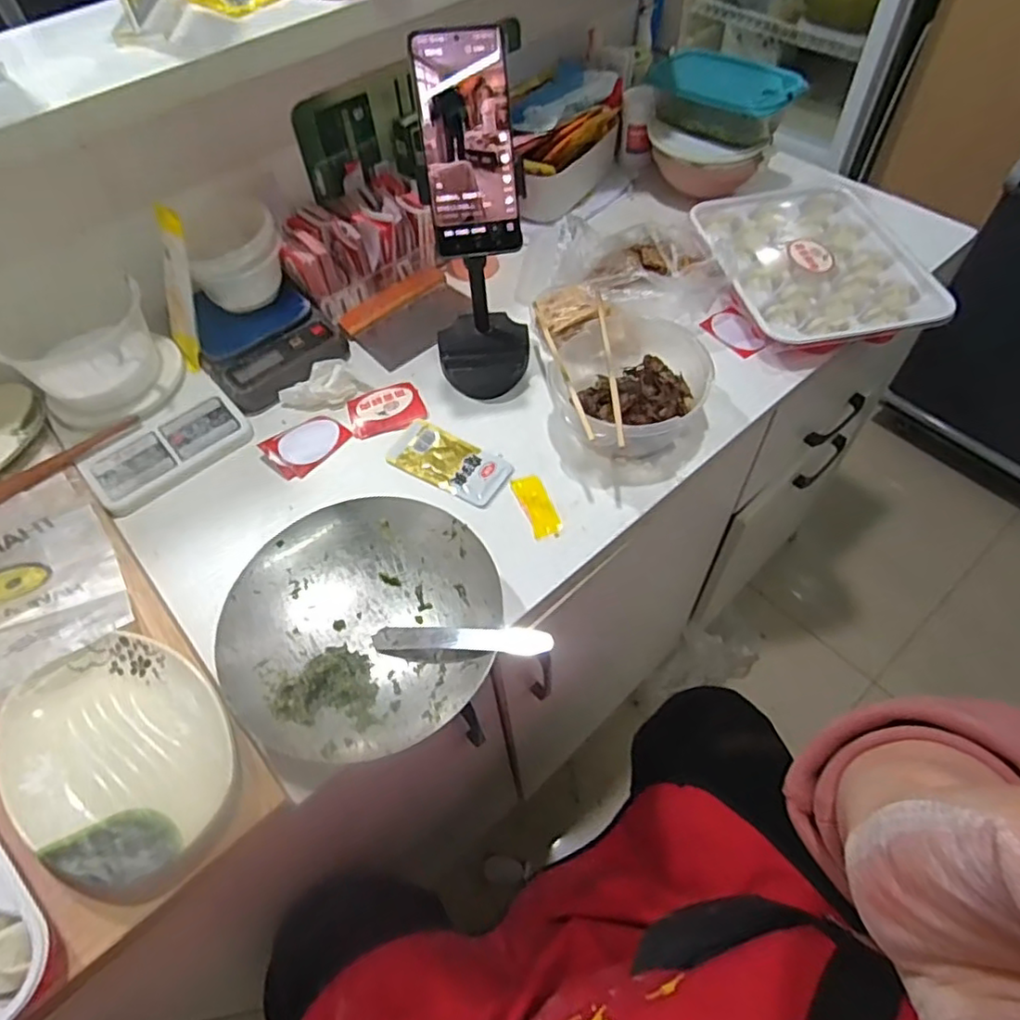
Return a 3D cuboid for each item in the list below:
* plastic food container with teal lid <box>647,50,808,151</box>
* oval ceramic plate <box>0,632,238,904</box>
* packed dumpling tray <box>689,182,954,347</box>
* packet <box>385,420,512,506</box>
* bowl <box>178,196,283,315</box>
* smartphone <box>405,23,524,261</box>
[{"bbox_3d":[0.276,-0.541,0.823,0.103,0.067,0.199,-39,62,-21],"label":"plastic food container with teal lid"},{"bbox_3d":[-0.281,0.174,0.459,0.199,0.020,0.137,32,63,23],"label":"oval ceramic plate"},{"bbox_3d":[0.358,-0.308,0.774,0.239,0.048,0.297,-9,55,-2],"label":"packed dumpling tray"},{"bbox_3d":[-0.060,-0.051,0.644,0.127,0.015,0.061,26,61,20],"label":"packet"},{"bbox_3d":[-0.314,-0.289,0.736,0.101,0.093,0.101,-2,55,2],"label":"bowl"},{"bbox_3d":[-0.033,-0.292,0.511,0.073,0.160,0.009,-8,21,-2],"label":"smartphone"}]

